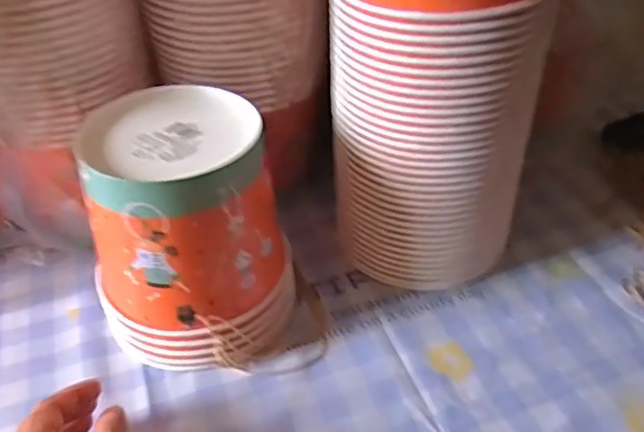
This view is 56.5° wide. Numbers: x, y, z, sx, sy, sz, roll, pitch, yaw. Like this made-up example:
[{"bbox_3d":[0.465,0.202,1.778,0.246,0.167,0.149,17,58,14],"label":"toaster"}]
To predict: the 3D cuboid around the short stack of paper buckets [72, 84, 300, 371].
[{"bbox_3d":[-0.107,0.013,0.489,0.152,0.175,0.151,-11,41,-10],"label":"short stack of paper buckets"}]

